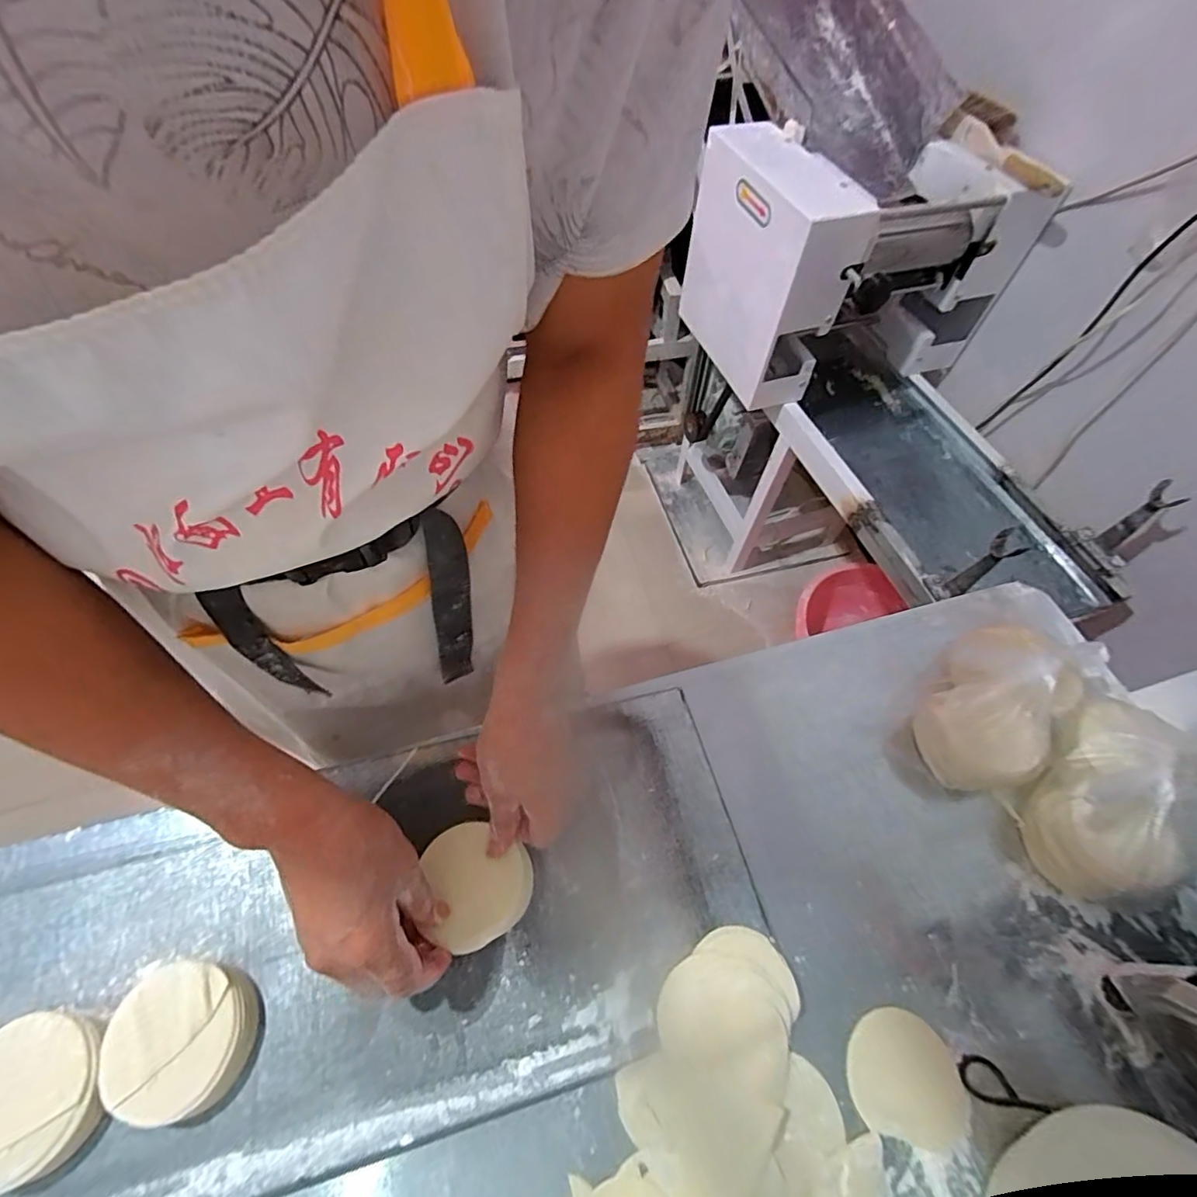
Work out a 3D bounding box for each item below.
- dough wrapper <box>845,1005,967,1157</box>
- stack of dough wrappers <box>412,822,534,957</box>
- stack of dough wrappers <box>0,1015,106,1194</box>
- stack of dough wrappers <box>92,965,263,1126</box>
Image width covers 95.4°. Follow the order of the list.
[{"bbox_3d":[0.230,0.355,0.406,0.084,0.006,0.074,15,60,5],"label":"dough wrapper"},{"bbox_3d":[-0.099,0.230,0.435,0.087,0.014,0.086,11,60,3],"label":"stack of dough wrappers"},{"bbox_3d":[-0.377,0.330,0.360,0.094,0.034,0.085,-6,61,-7],"label":"stack of dough wrappers"},{"bbox_3d":[-0.288,0.301,0.373,0.092,0.022,0.083,5,60,-1],"label":"stack of dough wrappers"}]

